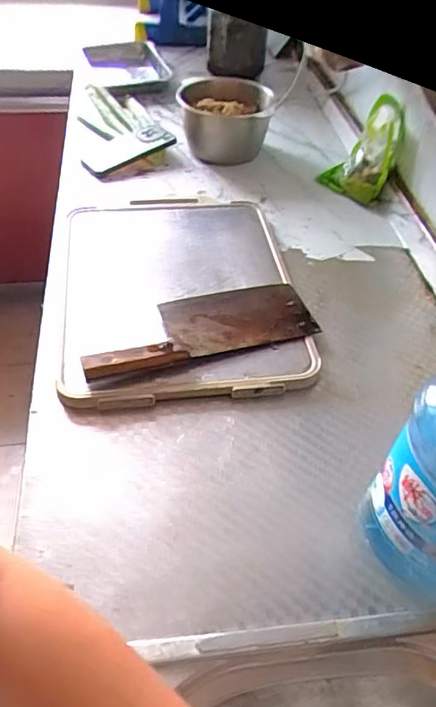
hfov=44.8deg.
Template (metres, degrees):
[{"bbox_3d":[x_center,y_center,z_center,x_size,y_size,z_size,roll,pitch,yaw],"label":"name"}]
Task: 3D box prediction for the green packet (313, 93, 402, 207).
[{"bbox_3d":[0.224,-0.319,0.835,0.102,0.156,0.053,34,54,25],"label":"green packet"}]

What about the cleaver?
[{"bbox_3d":[-0.024,-0.036,0.651,0.281,0.025,0.098,-11,49,-14],"label":"cleaver"}]

